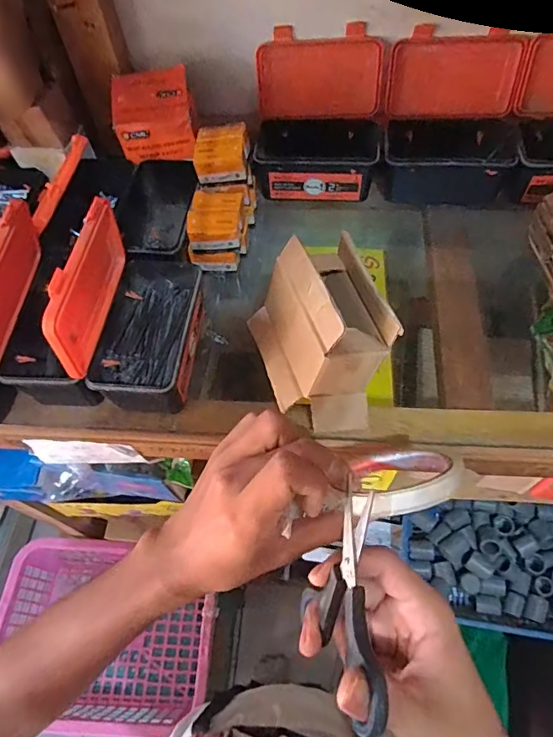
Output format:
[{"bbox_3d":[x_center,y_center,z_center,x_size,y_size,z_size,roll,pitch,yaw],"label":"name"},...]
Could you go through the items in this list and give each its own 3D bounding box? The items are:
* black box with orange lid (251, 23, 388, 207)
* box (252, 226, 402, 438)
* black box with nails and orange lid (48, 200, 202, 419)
[{"bbox_3d":[0.049,-0.287,0.540,0.141,0.132,0.116,0,60,4],"label":"black box with orange lid"},{"bbox_3d":[0.039,-0.030,0.412,0.102,0.096,0.148,-18,60,-7],"label":"box"},{"bbox_3d":[-0.120,-0.061,0.406,0.081,0.127,0.156,1,60,4],"label":"black box with nails and orange lid"}]

